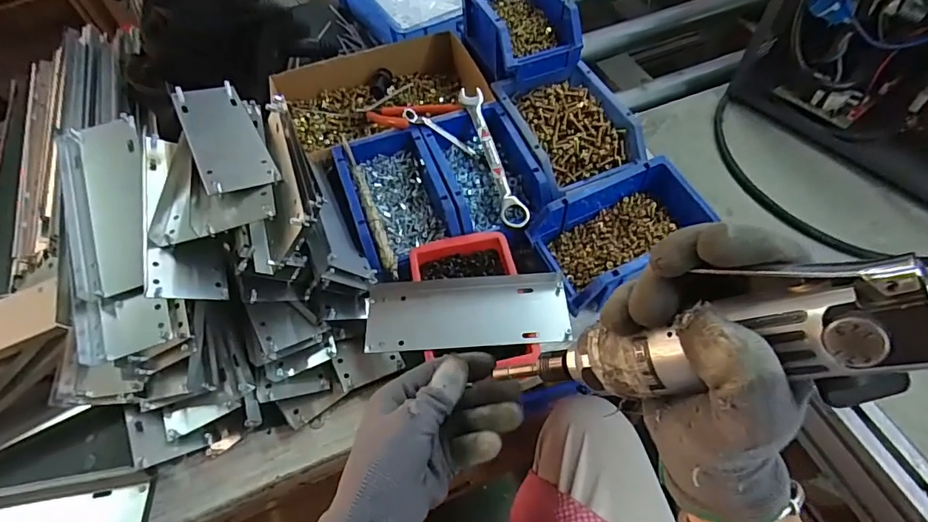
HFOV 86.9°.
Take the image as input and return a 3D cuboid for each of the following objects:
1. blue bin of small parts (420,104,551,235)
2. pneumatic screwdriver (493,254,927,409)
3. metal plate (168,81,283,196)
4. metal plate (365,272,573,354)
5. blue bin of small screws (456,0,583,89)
[{"bbox_3d":[0.024,-0.096,0.551,0.098,0.059,0.167,-18,58,-9],"label":"blue bin of small parts"},{"bbox_3d":[0.132,0.029,0.201,0.220,0.042,0.048,-21,44,44],"label":"pneumatic screwdriver"},{"bbox_3d":[-0.232,-0.124,0.472,0.063,0.008,0.180,-17,51,-28],"label":"metal plate"},{"bbox_3d":[0.002,0.044,0.446,0.178,0.016,0.073,-2,57,2],"label":"metal plate"},{"bbox_3d":[0.061,-0.306,0.619,0.103,0.072,0.181,-20,59,-10],"label":"blue bin of small screws"}]

